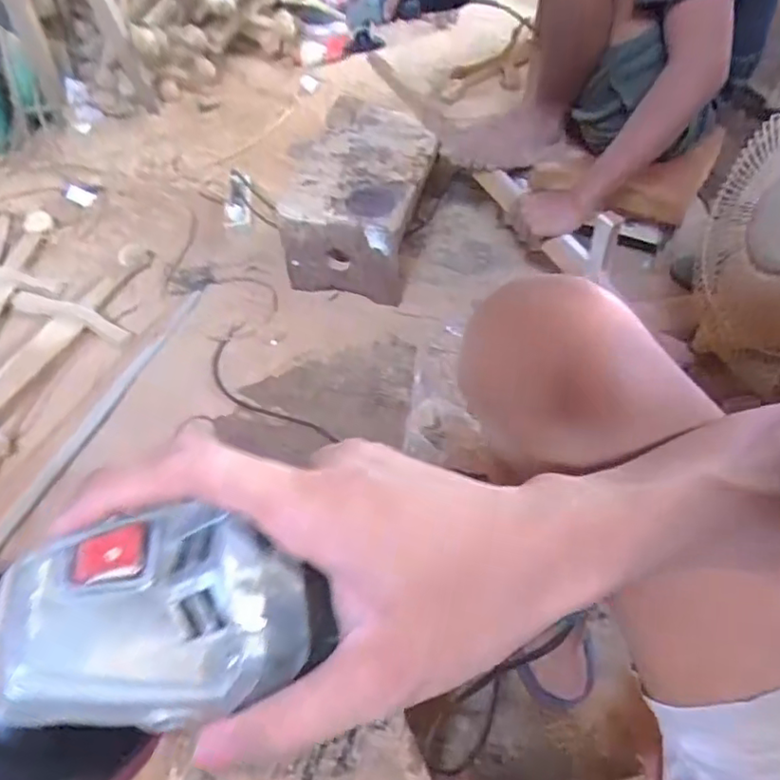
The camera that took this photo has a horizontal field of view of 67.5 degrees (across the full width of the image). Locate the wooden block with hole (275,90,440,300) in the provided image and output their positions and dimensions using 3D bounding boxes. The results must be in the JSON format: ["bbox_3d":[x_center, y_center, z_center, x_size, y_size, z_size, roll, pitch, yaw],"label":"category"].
[{"bbox_3d":[-0.046,-0.383,1.193,0.237,0.202,0.389,10,52,9],"label":"wooden block with hole"}]

